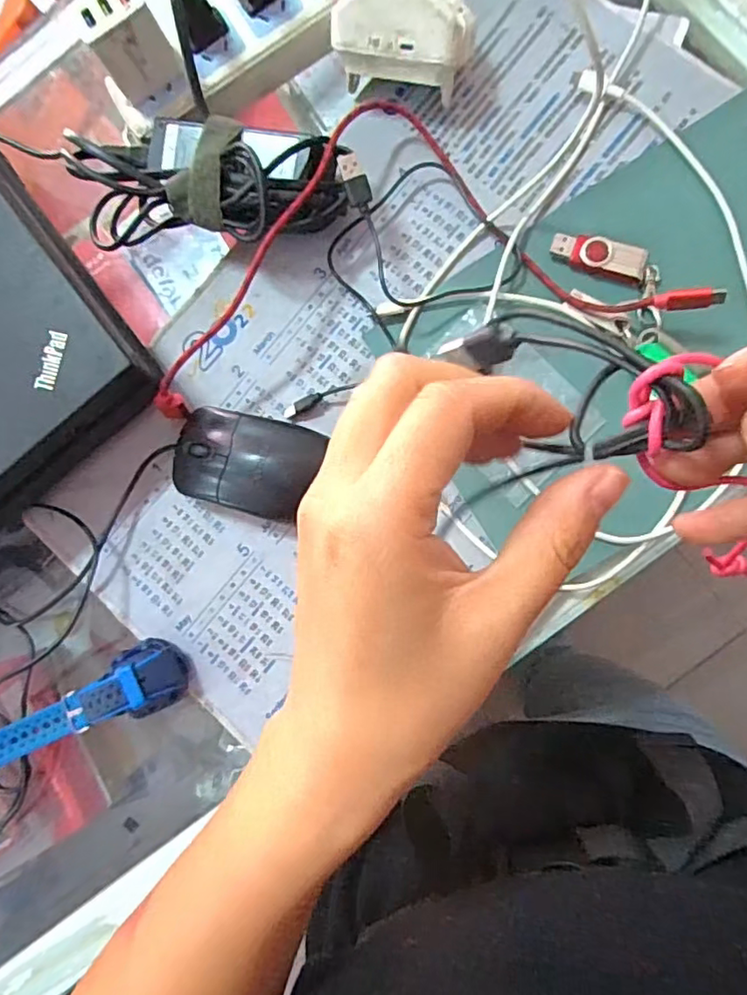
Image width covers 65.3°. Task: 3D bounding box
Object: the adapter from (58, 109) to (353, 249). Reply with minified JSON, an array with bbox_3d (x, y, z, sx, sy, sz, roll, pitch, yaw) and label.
[{"bbox_3d":[-0.094,-0.181,0.344,0.161,0.059,0.073,2,86,8],"label":"adapter"}]

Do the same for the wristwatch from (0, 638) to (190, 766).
[{"bbox_3d":[-0.187,0.130,0.346,0.151,0.034,0.039,-24,83,5],"label":"wristwatch"}]

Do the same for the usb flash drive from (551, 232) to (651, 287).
[{"bbox_3d":[0.128,-0.137,0.334,0.052,0.012,0.019,22,89,9],"label":"usb flash drive"}]

